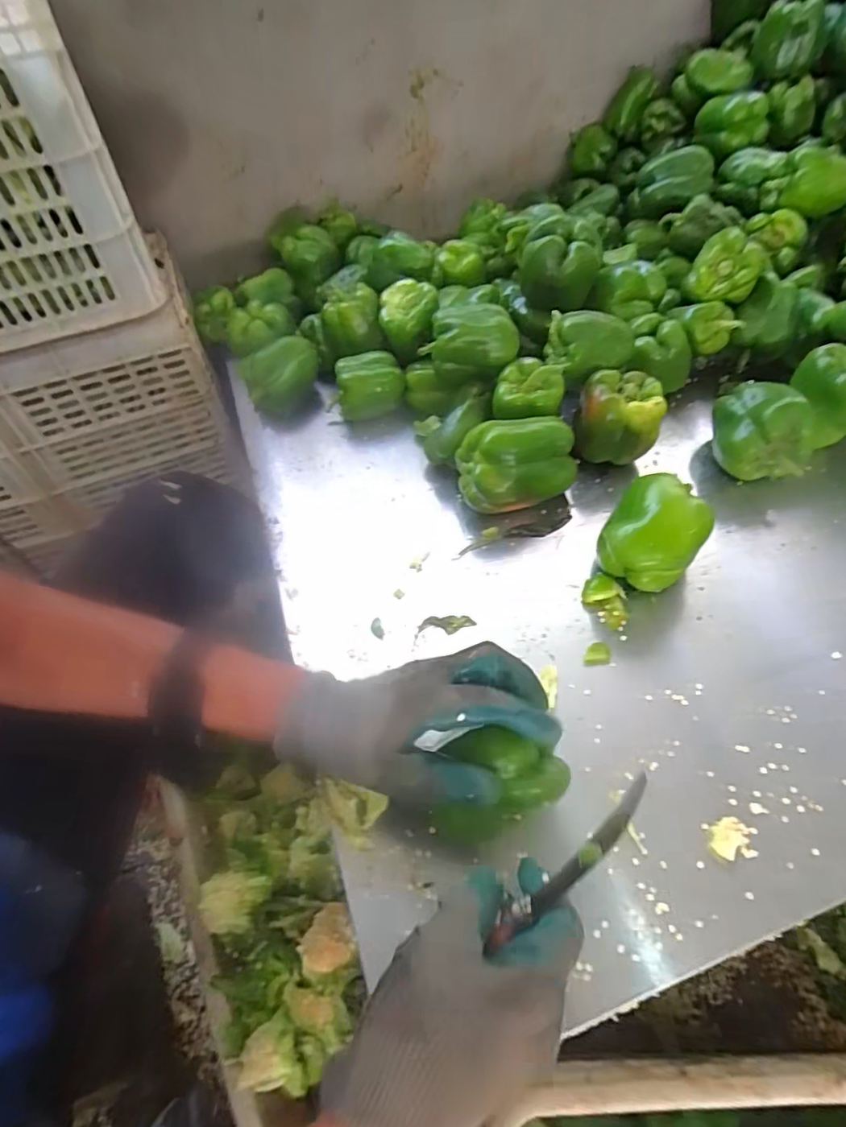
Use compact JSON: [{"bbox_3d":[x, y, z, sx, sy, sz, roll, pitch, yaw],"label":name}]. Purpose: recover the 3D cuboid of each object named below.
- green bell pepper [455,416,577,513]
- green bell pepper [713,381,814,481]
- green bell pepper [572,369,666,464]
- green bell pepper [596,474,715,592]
[{"bbox_3d":[0.106,-0.104,0.595,0.127,0.092,0.073,-8,52,-2],"label":"green bell pepper"},{"bbox_3d":[0.383,-0.152,0.620,0.091,0.089,0.101,4,53,7],"label":"green bell pepper"},{"bbox_3d":[0.224,-0.161,0.630,0.093,0.095,0.085,16,55,16],"label":"green bell pepper"},{"bbox_3d":[0.224,-0.024,0.535,0.087,0.091,0.096,29,60,24],"label":"green bell pepper"}]

